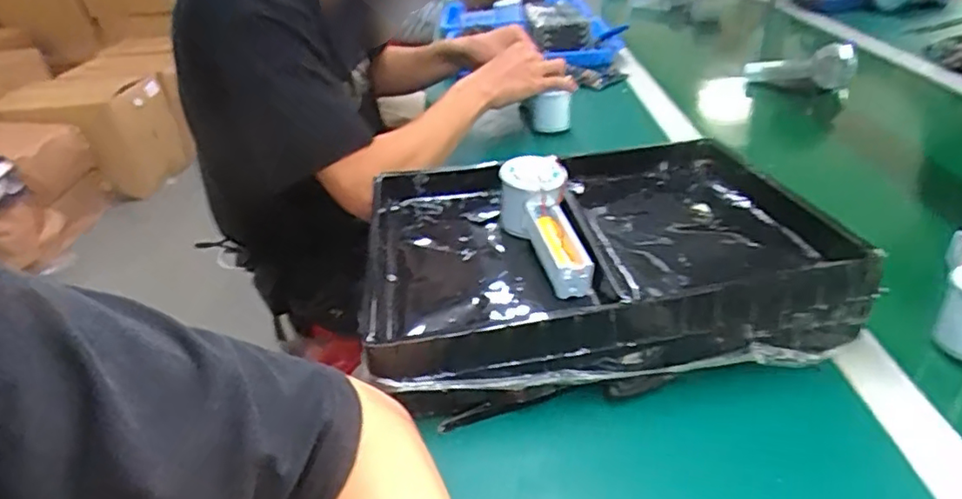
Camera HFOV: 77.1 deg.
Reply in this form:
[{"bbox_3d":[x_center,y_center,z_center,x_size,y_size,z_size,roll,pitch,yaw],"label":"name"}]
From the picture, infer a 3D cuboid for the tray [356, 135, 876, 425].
[{"bbox_3d":[0.096,-0.006,0.539,0.373,0.068,0.290,-8,33,-5],"label":"tray"}]

